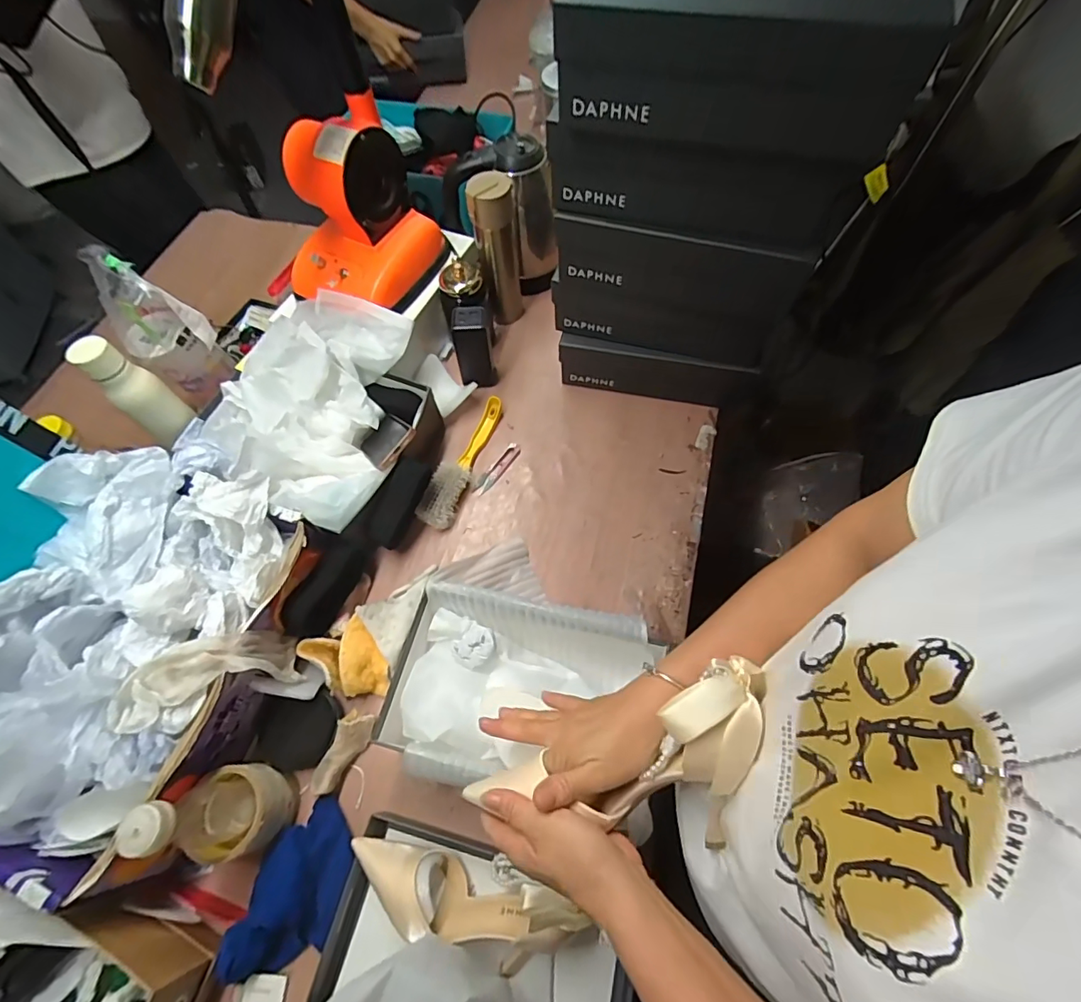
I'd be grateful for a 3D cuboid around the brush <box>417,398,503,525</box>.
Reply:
[{"bbox_3d":[-0.121,-0.065,0.763,0.053,0.034,0.236,15,66,10],"label":"brush"}]

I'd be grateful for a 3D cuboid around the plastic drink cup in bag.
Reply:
[{"bbox_3d":[-0.535,-0.240,0.694,0.102,0.209,0.100,-1,64,2],"label":"plastic drink cup in bag"}]

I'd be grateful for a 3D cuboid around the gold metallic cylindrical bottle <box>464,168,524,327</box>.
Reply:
[{"bbox_3d":[-0.068,-0.401,0.807,0.067,0.242,0.066,-9,64,-1],"label":"gold metallic cylindrical bottle"}]

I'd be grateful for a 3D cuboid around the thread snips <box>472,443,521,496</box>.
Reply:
[{"bbox_3d":[-0.069,-0.049,0.768,0.023,0.006,0.105,35,70,18],"label":"thread snips"}]

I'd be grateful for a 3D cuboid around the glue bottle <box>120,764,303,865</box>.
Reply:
[{"bbox_3d":[-0.324,0.313,0.493,0.071,0.158,0.083,-14,64,-4],"label":"glue bottle"}]

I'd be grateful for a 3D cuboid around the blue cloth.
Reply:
[{"bbox_3d":[-0.263,0.417,0.526,0.094,0.044,0.161,14,66,10],"label":"blue cloth"}]

